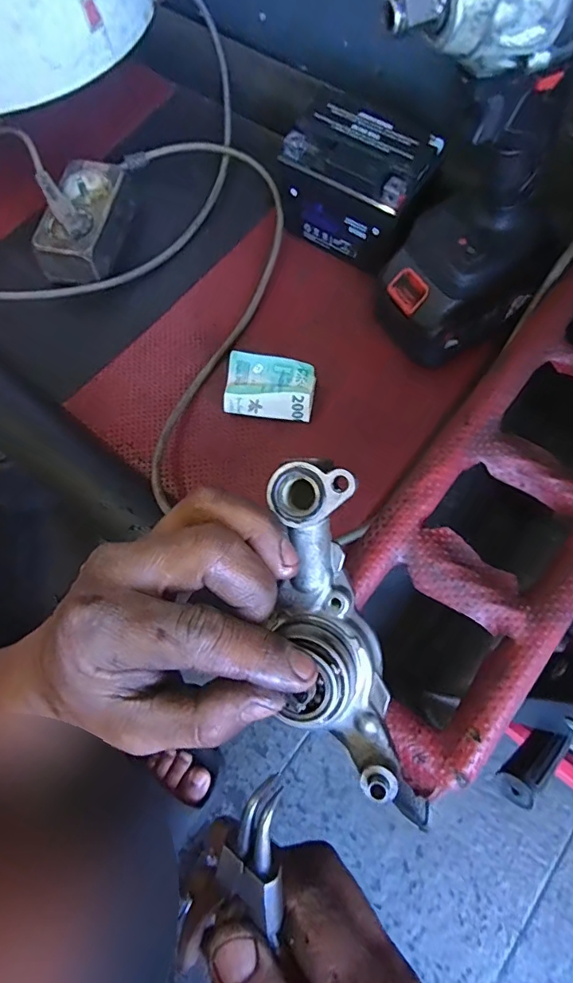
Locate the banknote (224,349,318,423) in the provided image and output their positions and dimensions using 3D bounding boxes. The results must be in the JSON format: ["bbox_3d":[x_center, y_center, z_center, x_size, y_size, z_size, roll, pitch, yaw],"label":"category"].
[{"bbox_3d":[-0.012,-0.077,0.368,0.065,0.032,0.039,4,70,4],"label":"banknote"}]

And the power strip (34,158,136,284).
[{"bbox_3d":[-0.175,-0.234,0.424,0.054,0.048,0.113,11,70,6],"label":"power strip"}]

